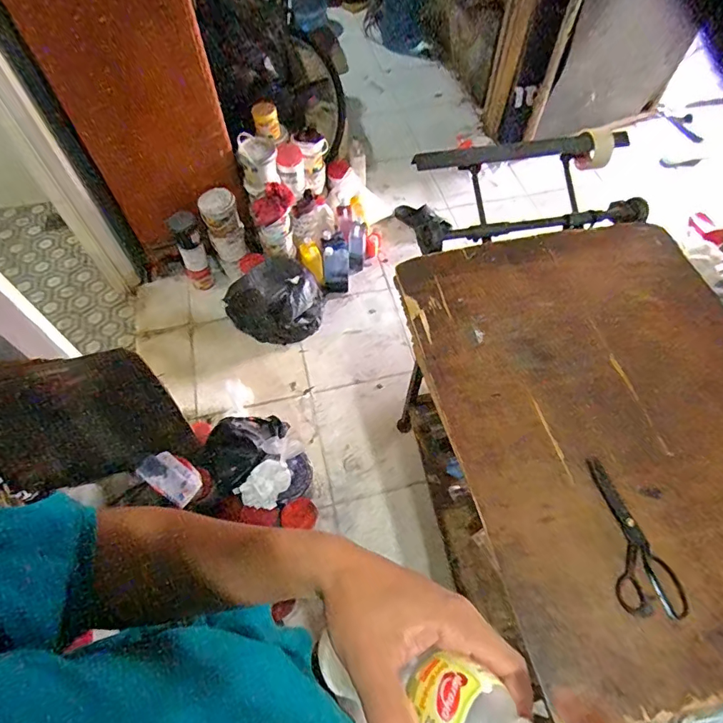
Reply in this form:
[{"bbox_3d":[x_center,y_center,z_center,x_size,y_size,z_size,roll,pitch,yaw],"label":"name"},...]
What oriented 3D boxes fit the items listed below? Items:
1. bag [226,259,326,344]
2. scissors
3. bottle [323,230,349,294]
[{"bbox_3d":[-0.321,-0.224,1.719,0.353,0.201,0.278,-23,62,-13],"label":"bag"},{"bbox_3d":[0.391,0.245,0.660,0.080,0.016,0.218,-1,60,-1],"label":"scissors"},{"bbox_3d":[-0.095,-0.391,1.812,0.104,0.220,0.154,2,60,1],"label":"bottle"}]

